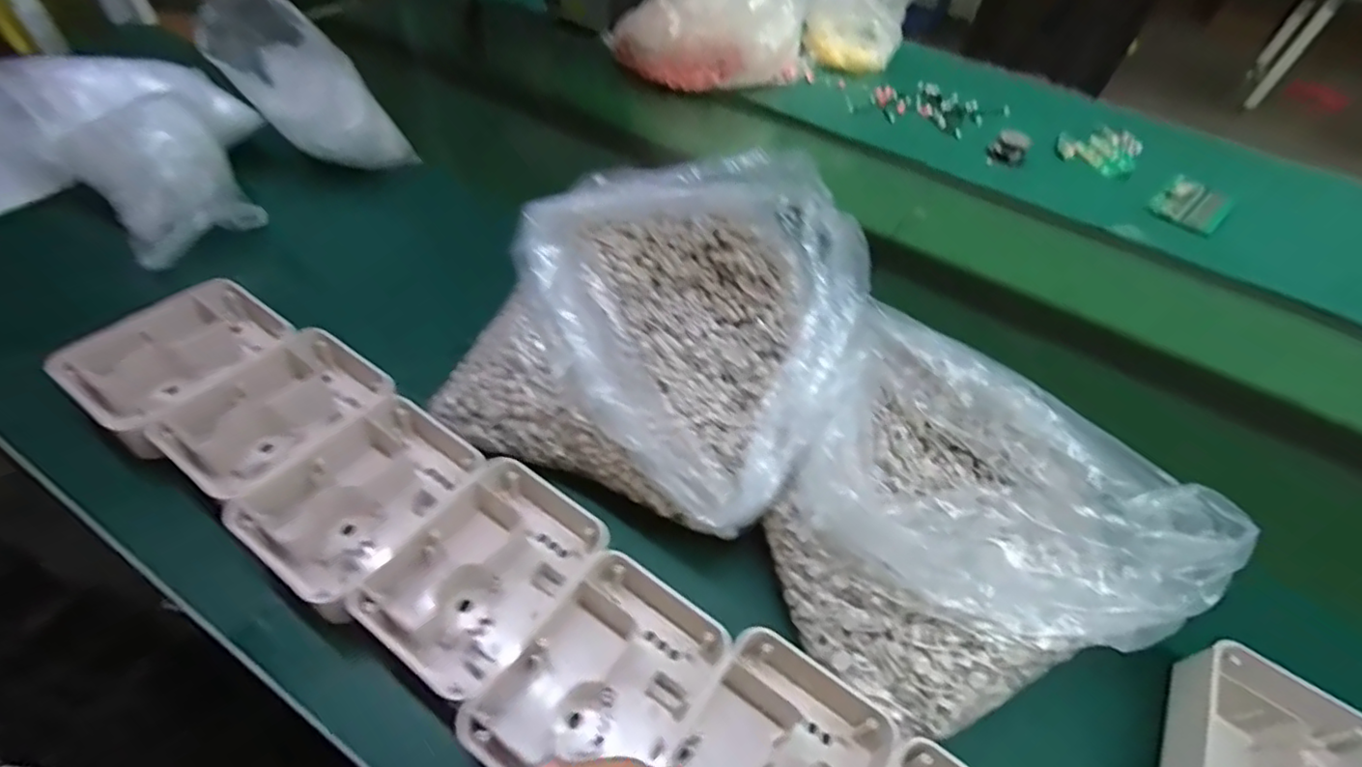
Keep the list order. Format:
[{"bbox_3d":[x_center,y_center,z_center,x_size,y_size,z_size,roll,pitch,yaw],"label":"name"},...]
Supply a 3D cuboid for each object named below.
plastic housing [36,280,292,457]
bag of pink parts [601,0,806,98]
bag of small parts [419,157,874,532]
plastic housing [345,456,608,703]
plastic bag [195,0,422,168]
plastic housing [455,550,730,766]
[{"bbox_3d":[-0.363,-0.017,0.452,0.100,0.047,0.131,29,51,20],"label":"plastic housing"},{"bbox_3d":[0.043,-0.532,0.837,0.272,0.229,0.165,6,47,0],"label":"bag of pink parts"},{"bbox_3d":[-0.017,-0.045,0.439,0.266,0.152,0.215,22,49,15],"label":"bag of small parts"},{"bbox_3d":[-0.118,0.119,0.384,0.103,0.046,0.137,29,51,20],"label":"plastic housing"},{"bbox_3d":[-0.349,-0.276,0.596,0.090,0.203,0.095,-28,48,12],"label":"plastic bag"},{"bbox_3d":[-0.041,0.169,0.347,0.102,0.044,0.138,30,51,21],"label":"plastic housing"}]

